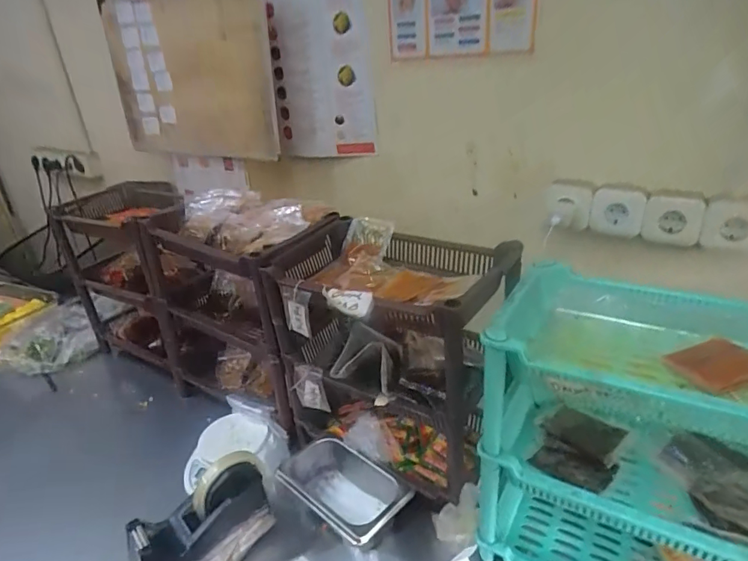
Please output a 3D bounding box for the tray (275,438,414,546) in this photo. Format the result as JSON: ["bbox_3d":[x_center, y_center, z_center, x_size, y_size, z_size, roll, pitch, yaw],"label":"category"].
[{"bbox_3d":[-0.038,0.285,0.633,0.106,0.063,0.178,-25,33,-38],"label":"tray"}]

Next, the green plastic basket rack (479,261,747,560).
[{"bbox_3d":[0.276,0.177,0.471,0.287,0.305,0.183,13,30,31],"label":"green plastic basket rack"}]

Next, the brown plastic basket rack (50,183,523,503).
[{"bbox_3d":[-0.244,0.050,0.846,0.951,0.333,0.211,13,30,32],"label":"brown plastic basket rack"}]

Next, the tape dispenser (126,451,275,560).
[{"bbox_3d":[-0.201,0.296,0.554,0.171,0.130,0.056,-23,32,-35],"label":"tape dispenser"}]

